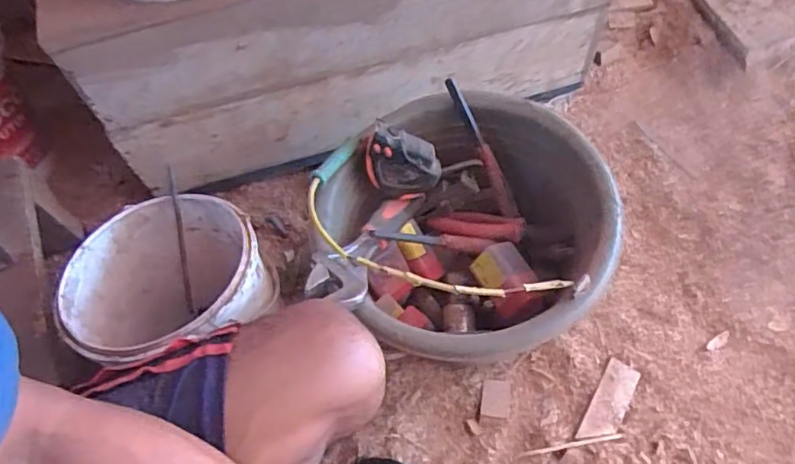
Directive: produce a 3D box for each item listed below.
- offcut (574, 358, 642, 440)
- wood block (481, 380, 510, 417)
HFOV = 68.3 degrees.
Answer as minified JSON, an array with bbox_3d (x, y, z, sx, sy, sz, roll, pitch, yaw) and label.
[{"bbox_3d":[0.228,0.185,0.631,0.036,0.007,0.098,29,67,15],"label":"offcut"},{"bbox_3d":[0.106,0.180,0.632,0.030,0.004,0.039,4,63,4],"label":"wood block"}]

